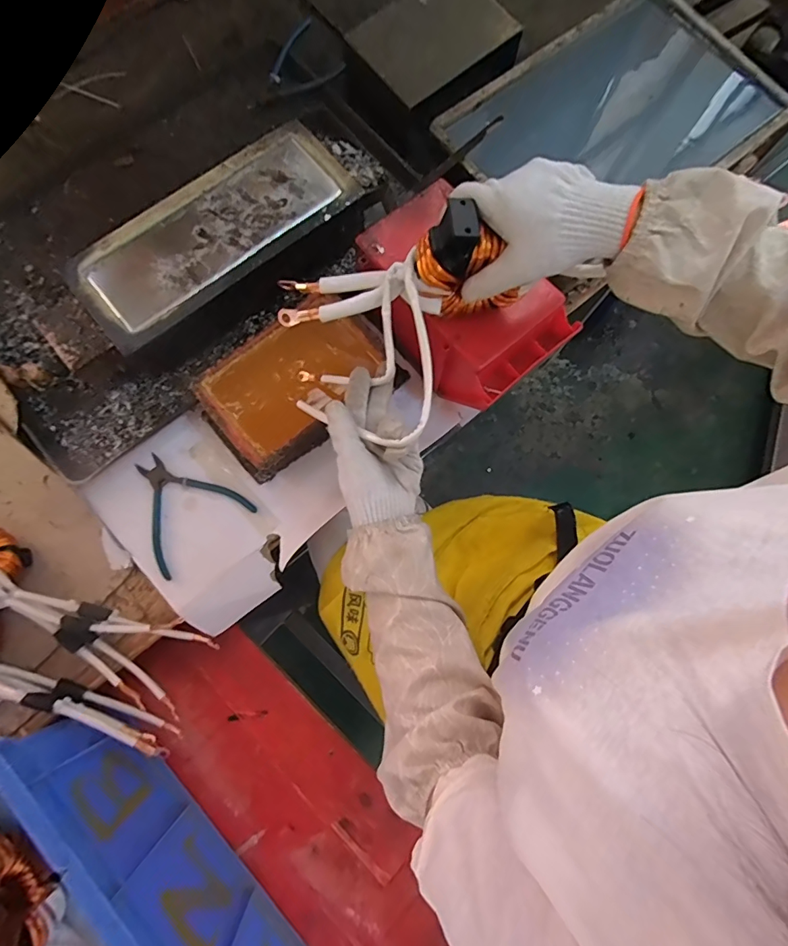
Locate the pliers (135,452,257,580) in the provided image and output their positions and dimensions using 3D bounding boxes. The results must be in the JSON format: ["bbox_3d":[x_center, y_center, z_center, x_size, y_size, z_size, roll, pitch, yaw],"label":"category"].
[{"bbox_3d":[-0.255,0.033,0.559,0.127,0.008,0.131,-37,81,-8],"label":"pliers"}]

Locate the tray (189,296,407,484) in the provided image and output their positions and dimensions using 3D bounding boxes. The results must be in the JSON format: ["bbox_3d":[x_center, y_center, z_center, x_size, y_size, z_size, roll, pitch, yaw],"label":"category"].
[{"bbox_3d":[-0.111,-0.107,0.560,0.227,0.063,0.136,-40,82,-8],"label":"tray"}]

